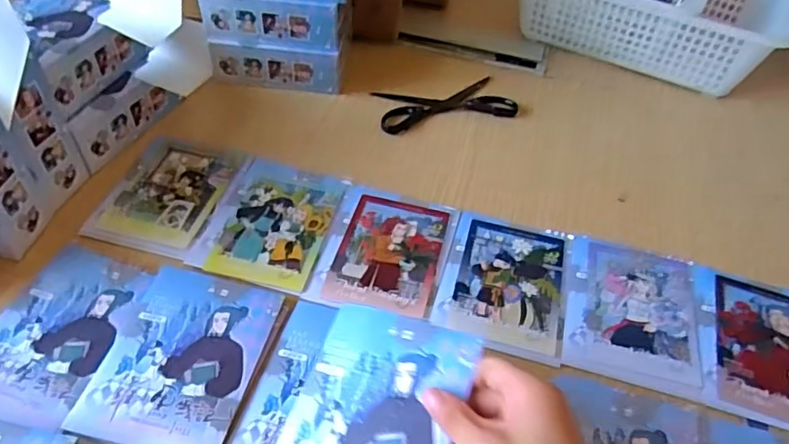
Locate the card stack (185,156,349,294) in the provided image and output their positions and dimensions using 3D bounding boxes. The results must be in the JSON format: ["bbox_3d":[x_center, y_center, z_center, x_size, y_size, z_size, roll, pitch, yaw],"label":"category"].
[{"bbox_3d":[-0.114,-0.003,0.537,0.110,0.004,0.145,11,48,8],"label":"card stack"}]

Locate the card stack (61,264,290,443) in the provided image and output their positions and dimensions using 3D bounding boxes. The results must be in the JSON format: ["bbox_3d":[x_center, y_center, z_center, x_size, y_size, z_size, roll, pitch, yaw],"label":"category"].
[{"bbox_3d":[-0.160,0.102,0.434,0.116,0.009,0.147,12,49,9],"label":"card stack"}]

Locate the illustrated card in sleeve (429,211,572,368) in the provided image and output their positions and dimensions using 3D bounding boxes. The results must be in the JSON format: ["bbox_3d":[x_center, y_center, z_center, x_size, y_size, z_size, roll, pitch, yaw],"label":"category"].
[{"bbox_3d":[0.099,0.049,0.503,0.107,0.004,0.143,13,49,9],"label":"illustrated card in sleeve"}]

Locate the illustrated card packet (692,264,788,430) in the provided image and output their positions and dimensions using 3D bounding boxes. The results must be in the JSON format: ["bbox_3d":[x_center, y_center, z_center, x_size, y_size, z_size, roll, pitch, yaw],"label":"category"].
[{"bbox_3d":[0.305,0.102,0.466,0.110,0.006,0.139,16,49,12],"label":"illustrated card packet"}]

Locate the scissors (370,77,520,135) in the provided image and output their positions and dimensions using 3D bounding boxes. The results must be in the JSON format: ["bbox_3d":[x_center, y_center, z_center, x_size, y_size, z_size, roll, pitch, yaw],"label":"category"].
[{"bbox_3d":[0.057,-0.142,0.673,0.158,0.011,0.079,-12,49,-13],"label":"scissors"}]

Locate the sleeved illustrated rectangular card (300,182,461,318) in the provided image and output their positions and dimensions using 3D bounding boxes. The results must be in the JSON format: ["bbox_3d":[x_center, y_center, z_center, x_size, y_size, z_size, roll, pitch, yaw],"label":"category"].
[{"bbox_3d":[-0.007,0.024,0.520,0.110,0.004,0.136,12,48,8],"label":"sleeved illustrated rectangular card"}]

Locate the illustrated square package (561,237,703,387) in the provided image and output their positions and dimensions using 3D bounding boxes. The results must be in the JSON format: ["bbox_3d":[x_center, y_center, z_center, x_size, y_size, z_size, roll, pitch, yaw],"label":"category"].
[{"bbox_3d":[0.204,0.071,0.492,0.109,0.006,0.138,12,48,9],"label":"illustrated square package"}]

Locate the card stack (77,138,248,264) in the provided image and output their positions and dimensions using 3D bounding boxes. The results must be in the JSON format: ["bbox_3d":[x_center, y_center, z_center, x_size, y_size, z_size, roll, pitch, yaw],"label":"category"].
[{"bbox_3d":[-0.218,-0.030,0.555,0.109,0.005,0.143,12,48,8],"label":"card stack"}]

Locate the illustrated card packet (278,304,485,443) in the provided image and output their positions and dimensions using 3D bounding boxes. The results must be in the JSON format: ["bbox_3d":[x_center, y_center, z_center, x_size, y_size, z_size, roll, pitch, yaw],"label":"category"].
[{"bbox_3d":[-0.015,0.123,0.352,0.107,0.005,0.142,10,60,25],"label":"illustrated card packet"}]

